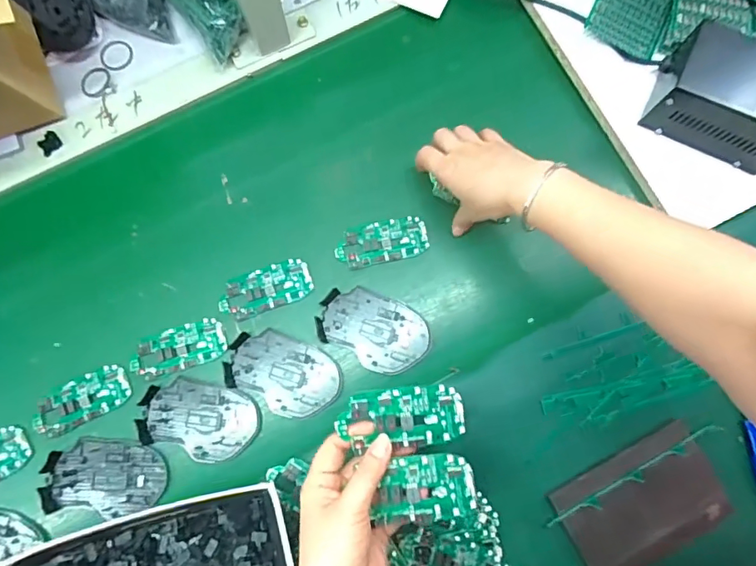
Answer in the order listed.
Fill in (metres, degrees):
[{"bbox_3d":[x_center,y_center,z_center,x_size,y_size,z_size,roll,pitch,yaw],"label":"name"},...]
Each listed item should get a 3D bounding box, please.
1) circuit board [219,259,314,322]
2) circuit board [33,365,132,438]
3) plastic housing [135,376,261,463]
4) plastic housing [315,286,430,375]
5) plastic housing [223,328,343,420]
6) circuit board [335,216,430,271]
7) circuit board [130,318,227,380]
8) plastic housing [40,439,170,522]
[{"bbox_3d":[-0.119,0.007,0.523,0.097,0.004,0.044,-21,80,-4],"label":"circuit board"},{"bbox_3d":[-0.305,0.121,0.505,0.099,0.006,0.043,-27,81,-5],"label":"circuit board"},{"bbox_3d":[-0.183,0.139,0.504,0.118,0.007,0.071,14,80,2],"label":"plastic housing"},{"bbox_3d":[-0.005,0.047,0.515,0.113,0.006,0.072,28,81,5],"label":"plastic housing"},{"bbox_3d":[-0.097,0.094,0.511,0.116,0.004,0.073,24,80,4],"label":"plastic housing"},{"bbox_3d":[0.004,-0.044,0.530,0.098,0.005,0.046,-13,80,-3],"label":"circuit board"},{"bbox_3d":[-0.208,0.068,0.513,0.098,0.007,0.044,-18,80,-4],"label":"circuit board"},{"bbox_3d":[-0.273,0.194,0.494,0.118,0.009,0.069,5,80,1],"label":"plastic housing"}]

